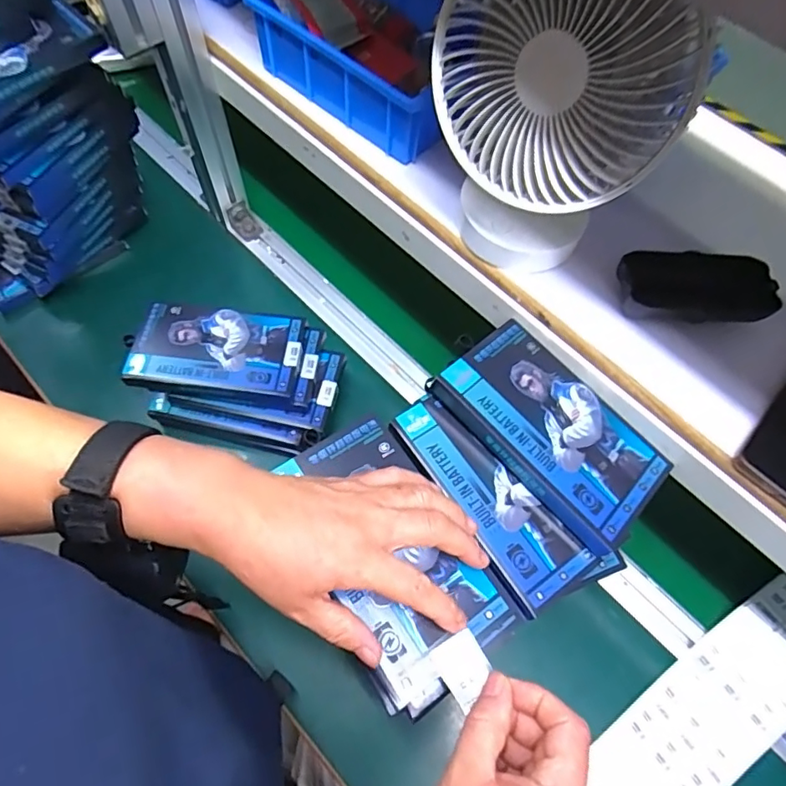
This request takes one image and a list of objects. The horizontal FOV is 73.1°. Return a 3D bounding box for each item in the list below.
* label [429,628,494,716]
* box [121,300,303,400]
[{"bbox_3d":[0.043,0.164,0.317,0.030,0.006,0.034,-23,54,-21],"label":"label"},{"bbox_3d":[-0.177,-0.045,0.538,0.164,0.016,0.090,5,64,-1],"label":"box"}]

